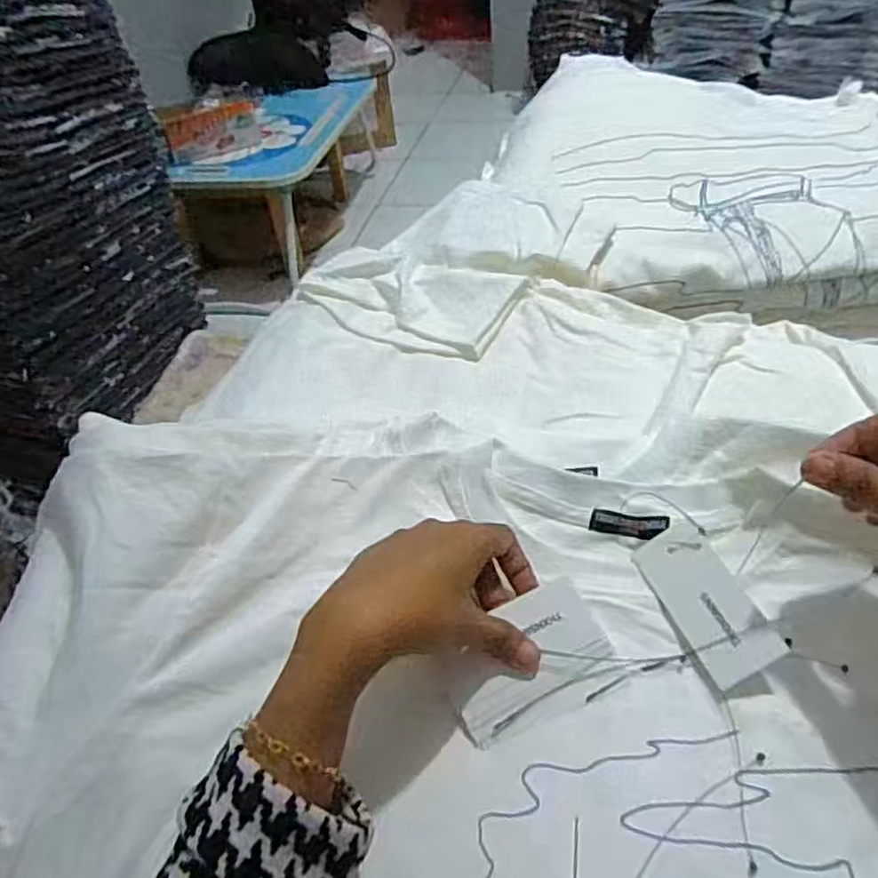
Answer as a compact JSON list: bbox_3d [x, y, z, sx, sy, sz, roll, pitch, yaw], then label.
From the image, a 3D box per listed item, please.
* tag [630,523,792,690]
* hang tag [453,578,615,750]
[{"bbox_3d":[0.145,0.087,0.380,0.043,0.004,0.090,-33,51,11],"label":"tag"},{"bbox_3d":[0.046,0.119,0.382,0.091,0.007,0.054,-31,67,-12],"label":"hang tag"}]

